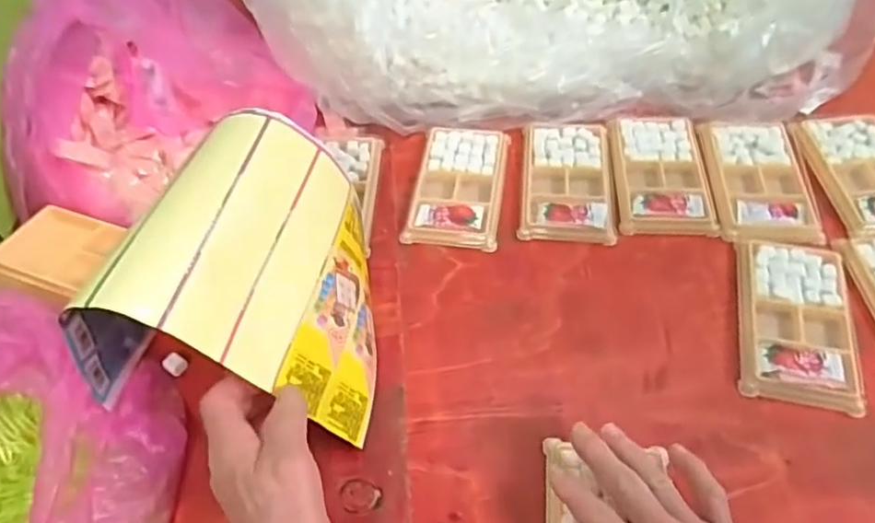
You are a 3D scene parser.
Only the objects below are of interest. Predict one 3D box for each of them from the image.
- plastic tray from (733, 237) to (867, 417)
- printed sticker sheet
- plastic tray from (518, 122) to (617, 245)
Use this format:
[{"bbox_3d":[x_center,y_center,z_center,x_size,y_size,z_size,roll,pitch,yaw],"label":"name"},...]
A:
[{"bbox_3d":[0.267,0.042,0.473,0.077,0.012,0.135,8,55,9],"label":"plastic tray"},{"bbox_3d":[-0.127,0.003,0.431,0.164,0.138,0.173,4,55,7],"label":"printed sticker sheet"},{"bbox_3d":[0.116,-0.074,0.566,0.078,0.013,0.133,4,55,6],"label":"plastic tray"}]

